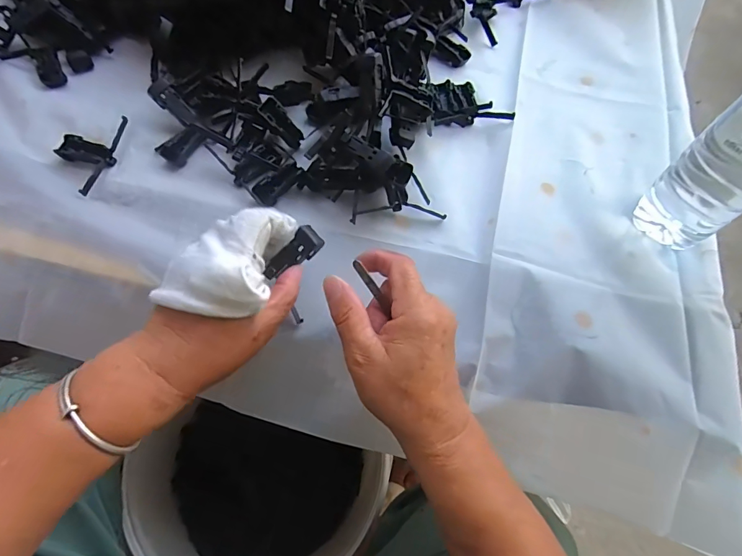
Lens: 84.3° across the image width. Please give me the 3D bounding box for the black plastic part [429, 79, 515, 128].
[{"bbox_3d":[0.099,-0.182,0.422,0.081,0.016,0.054,-7,64,-8],"label":"black plastic part"}]

